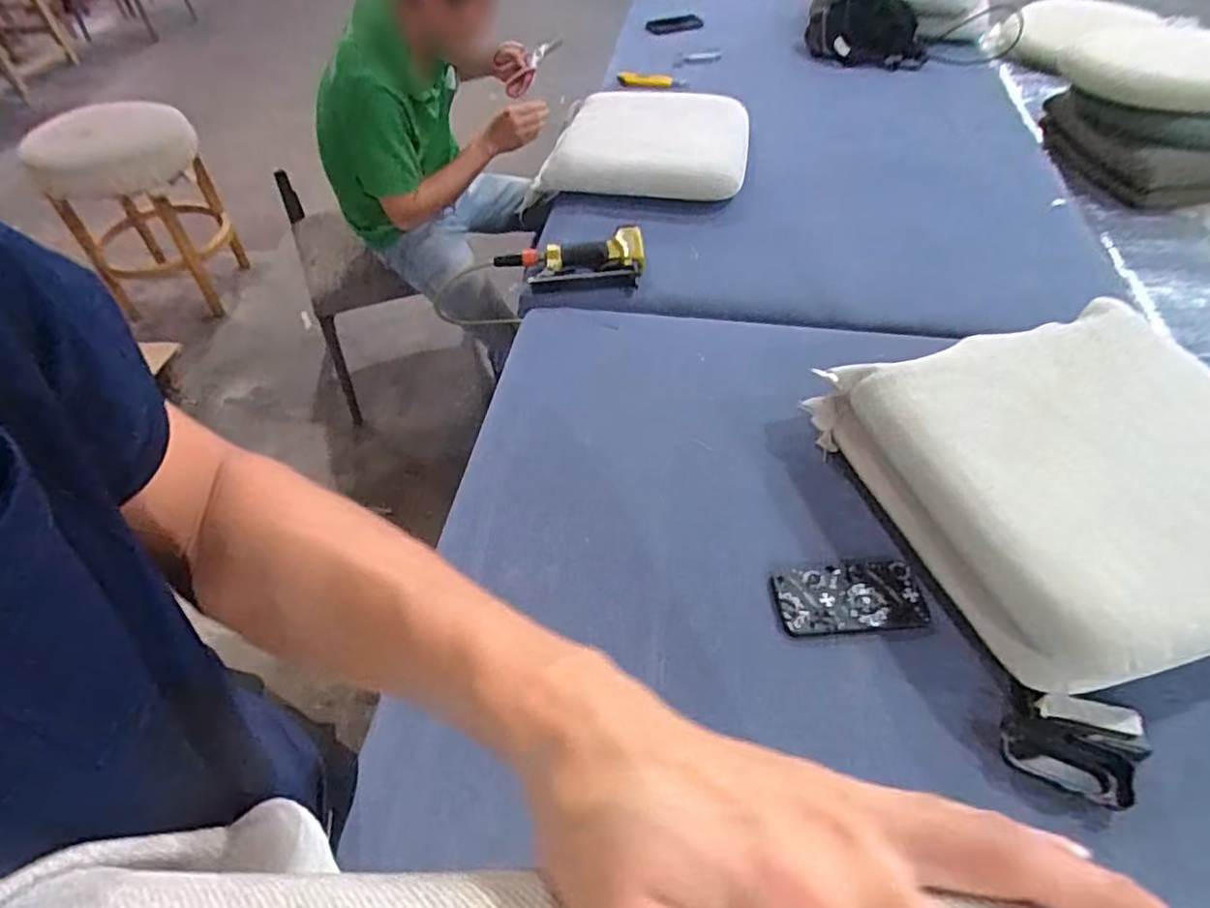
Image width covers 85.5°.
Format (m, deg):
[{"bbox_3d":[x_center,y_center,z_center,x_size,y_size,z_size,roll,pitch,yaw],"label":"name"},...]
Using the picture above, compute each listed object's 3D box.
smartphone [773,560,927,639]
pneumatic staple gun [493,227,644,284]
[{"bbox_3d":[0.272,0.159,0.726,0.163,0.010,0.078,-4,49,1],"label":"smartphone"},{"bbox_3d":[-0.062,-0.332,1.125,0.254,0.056,0.098,0,50,4],"label":"pneumatic staple gun"}]

